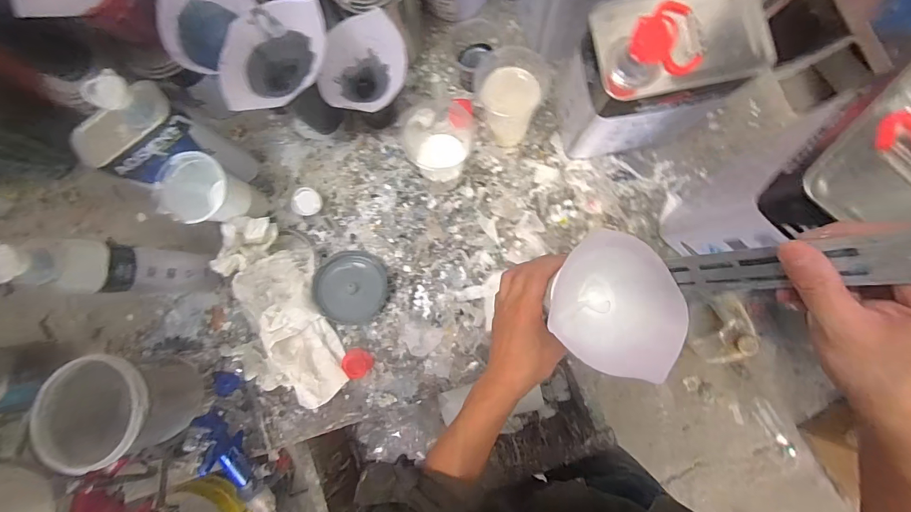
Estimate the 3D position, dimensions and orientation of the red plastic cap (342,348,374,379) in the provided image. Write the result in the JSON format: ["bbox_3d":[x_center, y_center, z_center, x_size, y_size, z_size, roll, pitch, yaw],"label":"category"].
[{"bbox_3d":[-0.142,0.154,0.565,0.040,0.011,0.039,0,85,4],"label":"red plastic cap"}]

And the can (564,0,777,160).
[{"bbox_3d":[0.236,-0.207,0.469,0.180,0.213,0.101,-12,85,3],"label":"can"}]

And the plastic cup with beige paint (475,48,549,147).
[{"bbox_3d":[0.071,-0.206,0.523,0.086,0.129,0.076,17,87,6],"label":"plastic cup with beige paint"}]

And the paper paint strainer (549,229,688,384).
[{"bbox_3d":[0.145,0.049,0.375,0.103,0.084,0.124,-43,84,0],"label":"paper paint strainer"}]

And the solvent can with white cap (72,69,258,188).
[{"bbox_3d":[-0.357,-0.130,0.503,0.104,0.229,0.068,-38,84,1],"label":"solvent can with white cap"}]

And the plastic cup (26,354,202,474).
[{"bbox_3d":[-0.318,0.143,0.388,0.094,0.110,0.091,0,85,4],"label":"plastic cup"}]

